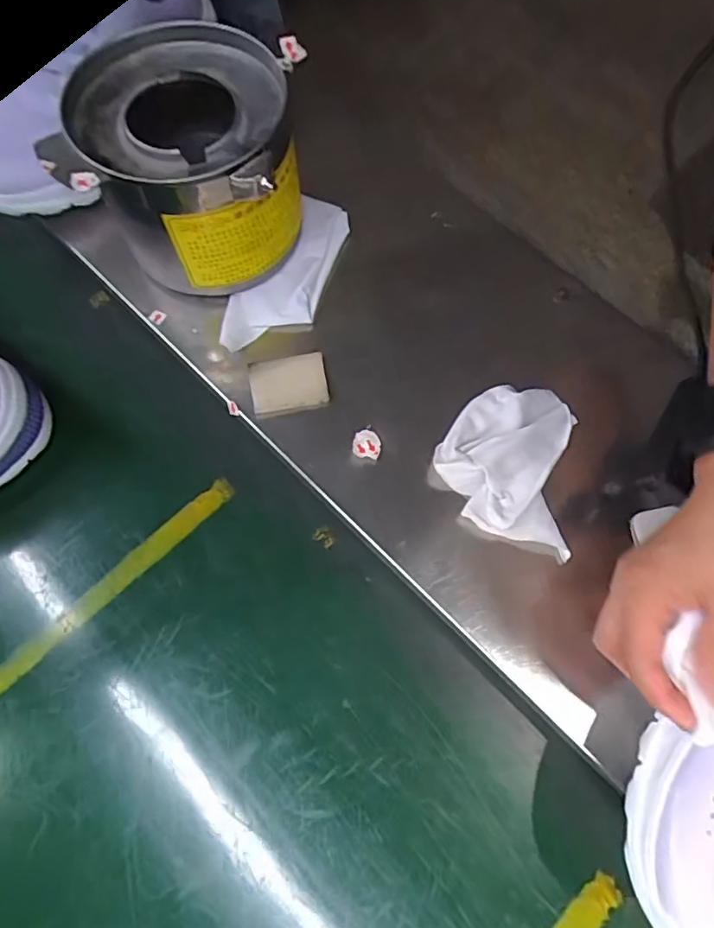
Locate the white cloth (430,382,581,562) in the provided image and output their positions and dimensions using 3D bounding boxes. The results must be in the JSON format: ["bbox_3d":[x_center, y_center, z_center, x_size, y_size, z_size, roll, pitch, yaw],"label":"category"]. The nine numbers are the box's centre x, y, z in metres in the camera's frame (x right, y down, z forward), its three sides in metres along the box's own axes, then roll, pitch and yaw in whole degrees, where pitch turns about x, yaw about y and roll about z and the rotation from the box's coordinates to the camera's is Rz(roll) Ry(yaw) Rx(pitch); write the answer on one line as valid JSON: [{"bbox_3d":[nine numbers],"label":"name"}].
[{"bbox_3d":[0.103,-0.005,0.390,0.089,0.025,0.109,13,68,4],"label":"white cloth"}]

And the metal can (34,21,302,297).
[{"bbox_3d":[-0.117,-0.209,0.410,0.143,0.122,0.143,1,68,-2],"label":"metal can"}]

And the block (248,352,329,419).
[{"bbox_3d":[-0.049,-0.058,0.412,0.054,0.008,0.044,-11,69,-6],"label":"block"}]

